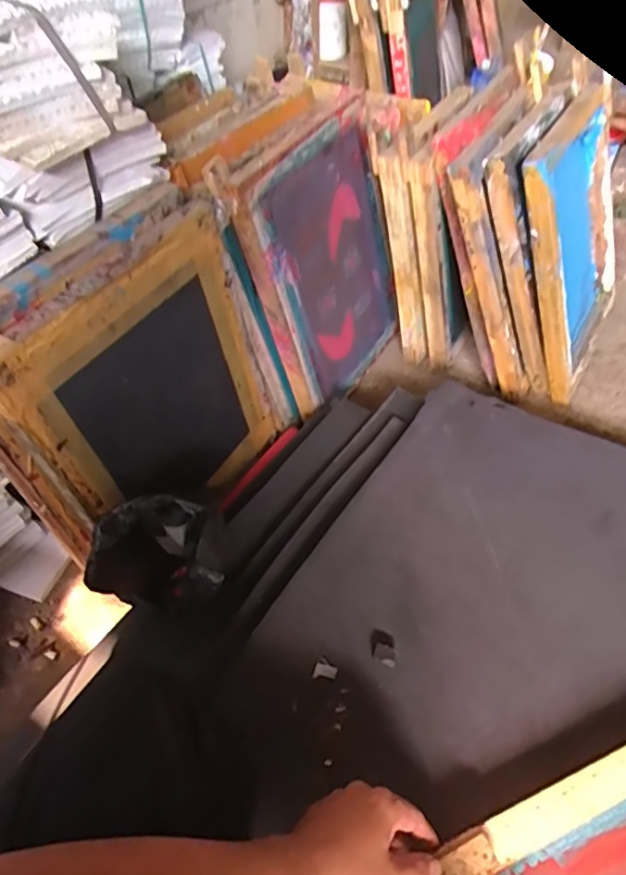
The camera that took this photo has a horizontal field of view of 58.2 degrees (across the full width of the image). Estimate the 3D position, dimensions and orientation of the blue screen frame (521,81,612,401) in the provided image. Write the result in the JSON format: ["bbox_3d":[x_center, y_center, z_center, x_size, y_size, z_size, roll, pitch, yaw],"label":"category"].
[{"bbox_3d":[0.493,-0.354,1.046,0.044,0.460,0.355,10,49,38],"label":"blue screen frame"}]

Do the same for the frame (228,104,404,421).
[{"bbox_3d":[0.030,-0.286,0.987,0.027,0.457,0.332,17,55,33],"label":"frame"}]

